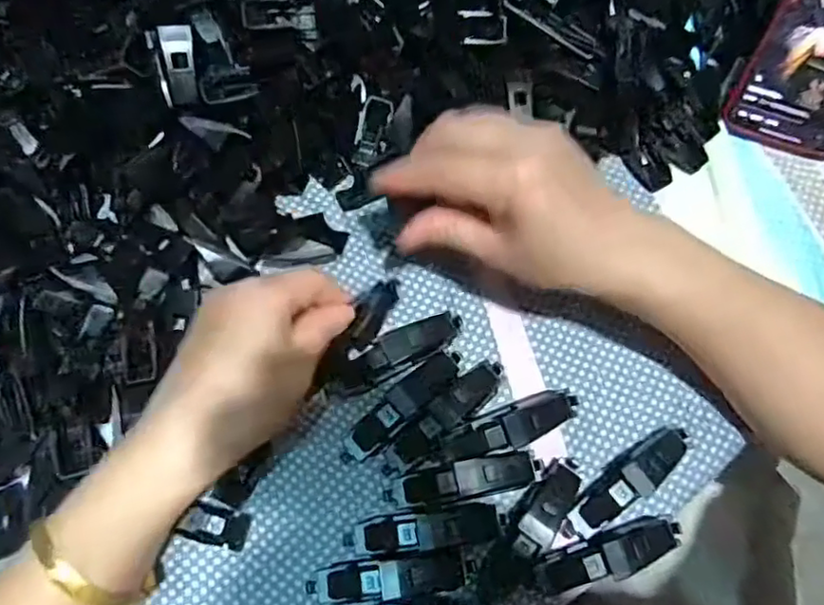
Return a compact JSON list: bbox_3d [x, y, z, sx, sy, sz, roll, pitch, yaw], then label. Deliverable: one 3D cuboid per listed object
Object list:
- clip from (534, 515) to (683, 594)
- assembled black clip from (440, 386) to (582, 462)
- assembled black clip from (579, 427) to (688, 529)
[{"bbox_3d":[0.098,0.125,0.308,0.073,0.016,0.021,-17,73,-5],"label":"clip"},{"bbox_3d":[0.053,0.064,0.324,0.076,0.022,0.022,-21,73,-7],"label":"assembled black clip"},{"bbox_3d":[0.114,0.086,0.318,0.073,0.021,0.019,-37,76,-11],"label":"assembled black clip"}]

